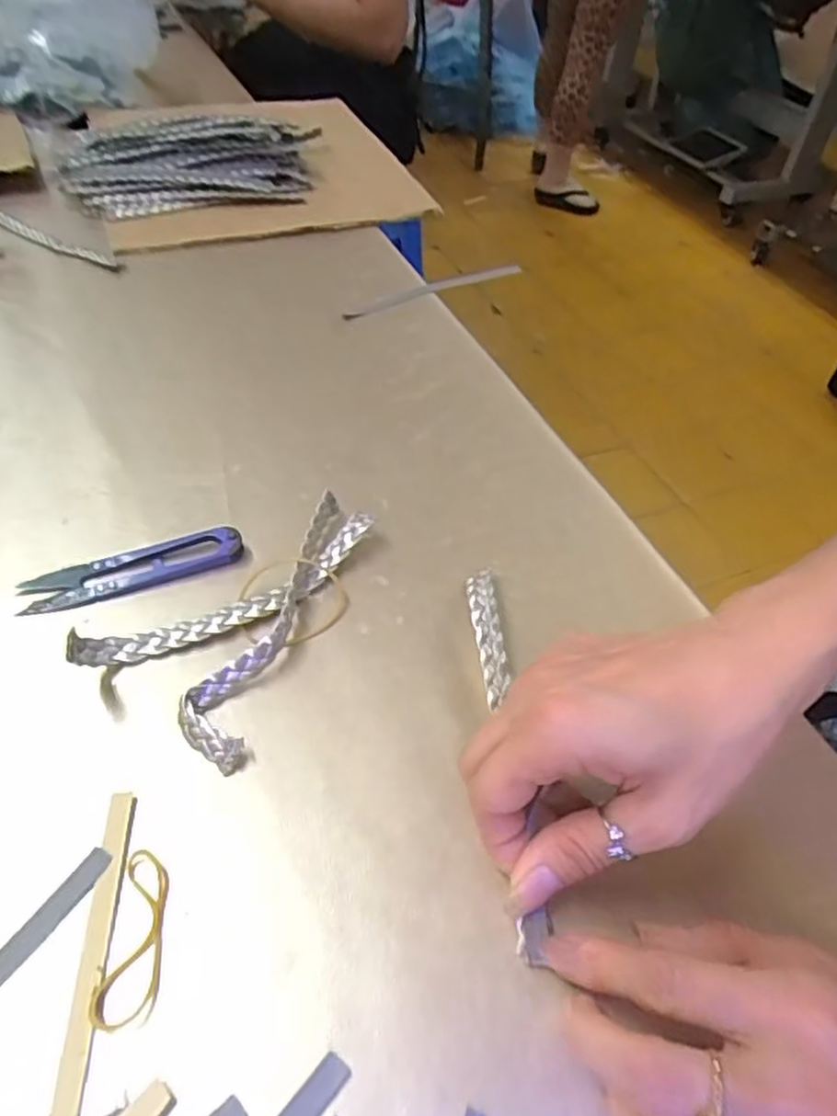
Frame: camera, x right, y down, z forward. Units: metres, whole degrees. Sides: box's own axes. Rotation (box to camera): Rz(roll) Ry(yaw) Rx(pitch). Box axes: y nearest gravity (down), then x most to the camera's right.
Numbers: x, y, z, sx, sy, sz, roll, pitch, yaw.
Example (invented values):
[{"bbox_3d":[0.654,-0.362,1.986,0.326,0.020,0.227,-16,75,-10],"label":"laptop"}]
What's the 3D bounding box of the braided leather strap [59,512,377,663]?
[{"bbox_3d":[-0.082,0.016,0.330,0.144,0.015,0.028,-27,57,-28],"label":"braided leather strap"}]

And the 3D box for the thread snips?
[{"bbox_3d":[-0.133,0.005,0.340,0.098,0.011,0.023,-14,51,-19],"label":"thread snips"}]

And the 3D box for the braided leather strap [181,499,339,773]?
[{"bbox_3d":[-0.069,0.023,0.326,0.029,0.017,0.144,13,48,5],"label":"braided leather strap"}]

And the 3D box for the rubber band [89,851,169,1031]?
[{"bbox_3d":[-0.093,0.125,0.242,0.020,0.004,0.054,4,48,-3],"label":"rubber band"}]

